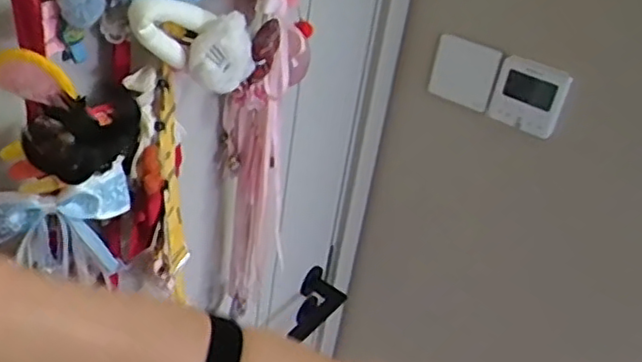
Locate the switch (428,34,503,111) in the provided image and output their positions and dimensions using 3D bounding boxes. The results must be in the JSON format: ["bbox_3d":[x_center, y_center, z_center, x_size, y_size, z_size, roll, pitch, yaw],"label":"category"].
[{"bbox_3d":[0.191,-0.143,0.863,0.089,0.084,0.015,27,36,27],"label":"switch"}]

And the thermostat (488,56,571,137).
[{"bbox_3d":[0.268,-0.107,0.833,0.085,0.087,0.026,26,39,25],"label":"thermostat"}]

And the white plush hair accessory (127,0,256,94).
[{"bbox_3d":[-0.089,-0.104,0.471,0.113,0.058,0.026,22,17,-47],"label":"white plush hair accessory"}]

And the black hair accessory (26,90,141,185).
[{"bbox_3d":[-0.155,-0.031,0.419,0.068,0.052,0.028,-18,42,-31],"label":"black hair accessory"}]

